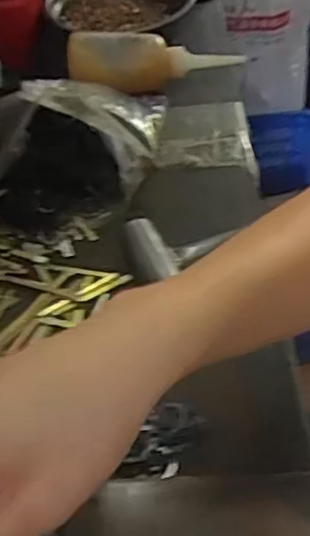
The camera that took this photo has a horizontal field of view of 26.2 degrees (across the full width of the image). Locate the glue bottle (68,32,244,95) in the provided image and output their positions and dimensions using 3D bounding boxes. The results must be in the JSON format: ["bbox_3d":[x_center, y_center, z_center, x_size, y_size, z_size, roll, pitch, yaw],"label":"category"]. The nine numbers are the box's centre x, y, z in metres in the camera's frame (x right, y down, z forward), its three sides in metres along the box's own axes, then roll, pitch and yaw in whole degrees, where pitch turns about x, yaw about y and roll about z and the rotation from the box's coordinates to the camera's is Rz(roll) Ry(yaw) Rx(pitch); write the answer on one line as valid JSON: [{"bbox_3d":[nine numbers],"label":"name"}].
[{"bbox_3d":[0.002,-0.207,0.681,0.178,0.049,0.046,-3,46,-17],"label":"glue bottle"}]

